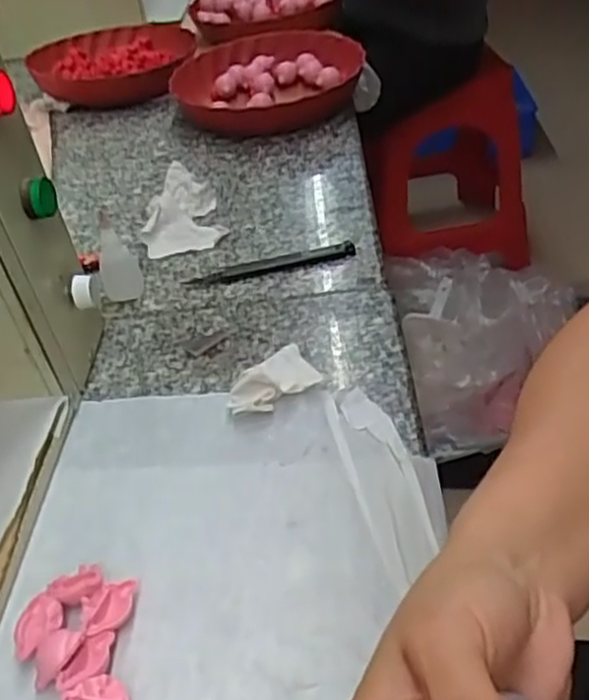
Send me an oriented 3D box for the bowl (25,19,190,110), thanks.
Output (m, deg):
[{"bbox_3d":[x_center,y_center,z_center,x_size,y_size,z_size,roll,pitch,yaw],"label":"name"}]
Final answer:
[{"bbox_3d":[-0.249,-0.389,1.013,0.208,0.069,0.191,-4,40,3],"label":"bowl"}]

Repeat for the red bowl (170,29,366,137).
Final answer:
[{"bbox_3d":[-0.025,-0.326,0.921,0.231,0.056,0.230,-4,40,3],"label":"red bowl"}]

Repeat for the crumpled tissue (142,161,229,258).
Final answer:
[{"bbox_3d":[-0.118,-0.146,0.753,0.077,0.025,0.132,-15,40,-7],"label":"crumpled tissue"}]

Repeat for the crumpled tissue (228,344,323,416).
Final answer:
[{"bbox_3d":[-0.011,0.024,0.540,0.044,0.019,0.076,25,50,34],"label":"crumpled tissue"}]

